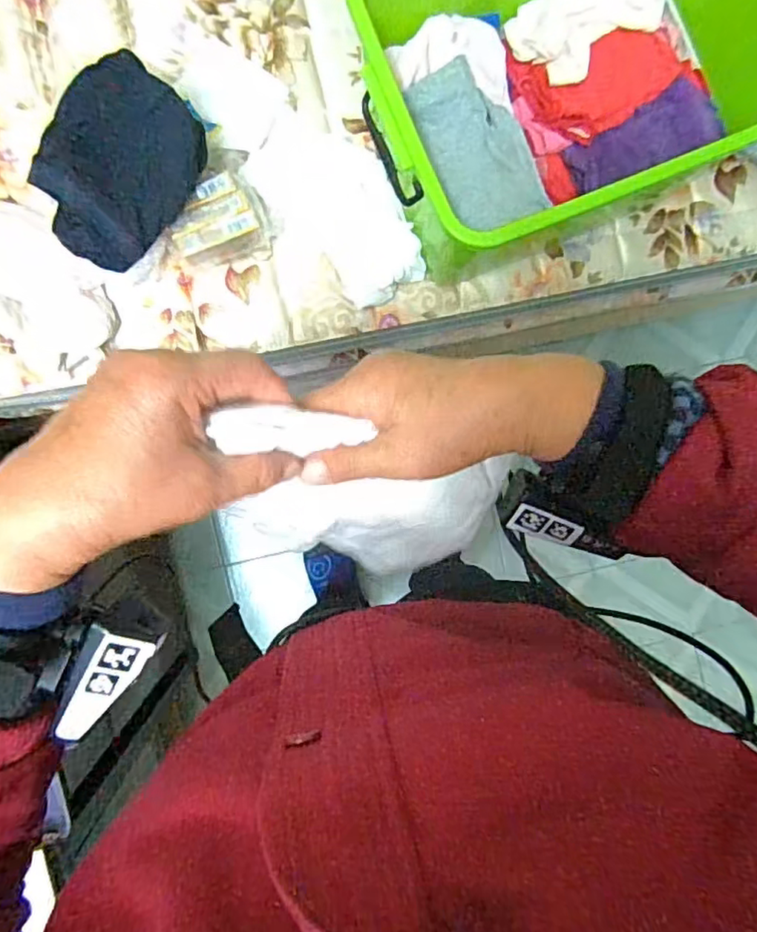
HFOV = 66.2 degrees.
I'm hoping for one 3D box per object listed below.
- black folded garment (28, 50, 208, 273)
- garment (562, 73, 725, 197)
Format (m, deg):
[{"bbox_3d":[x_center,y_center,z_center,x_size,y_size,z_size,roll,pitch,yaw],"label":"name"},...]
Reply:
[{"bbox_3d":[-0.245,-0.281,0.543,0.120,0.039,0.170,36,87,-4],"label":"black folded garment"},{"bbox_3d":[0.260,-0.322,0.571,0.143,0.025,0.067,-26,93,9],"label":"garment"}]

